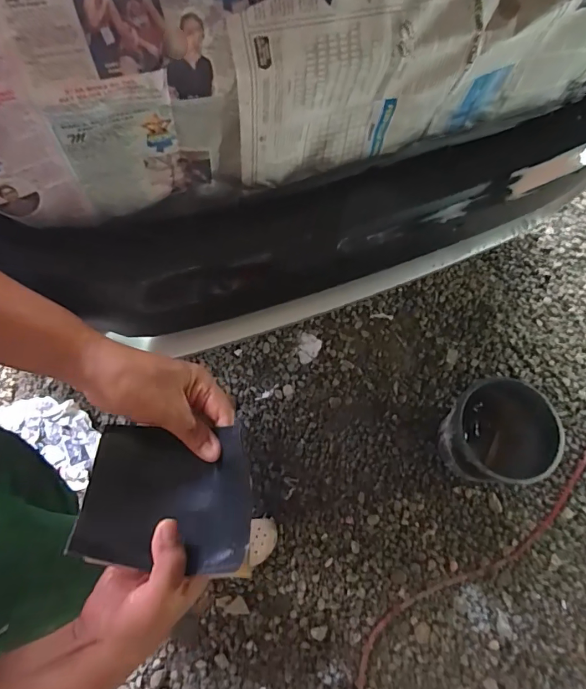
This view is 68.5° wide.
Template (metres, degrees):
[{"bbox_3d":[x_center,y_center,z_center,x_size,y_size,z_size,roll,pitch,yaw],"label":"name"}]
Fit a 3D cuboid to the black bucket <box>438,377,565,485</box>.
[{"bbox_3d":[0.543,0.237,1.151,0.241,0.222,0.253,0,69,-1],"label":"black bucket"}]

